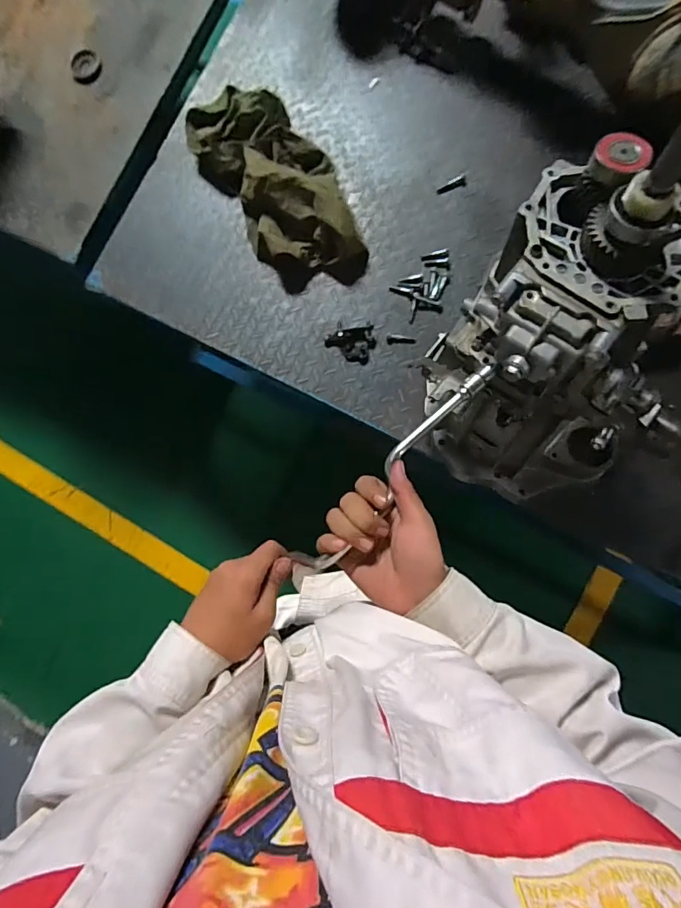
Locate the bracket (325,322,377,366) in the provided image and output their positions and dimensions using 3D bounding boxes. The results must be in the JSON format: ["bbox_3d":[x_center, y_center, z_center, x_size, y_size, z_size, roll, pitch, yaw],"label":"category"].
[{"bbox_3d":[0.018,-0.212,0.871,0.091,0.028,0.070,16,87,7],"label":"bracket"}]

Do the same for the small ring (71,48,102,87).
[{"bbox_3d":[-0.533,-0.811,0.987,0.063,0.011,0.079,-27,83,3],"label":"small ring"}]

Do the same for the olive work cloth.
[{"bbox_3d":[-0.115,-0.508,0.878,0.205,0.094,0.434,-33,83,2],"label":"olive work cloth"}]

